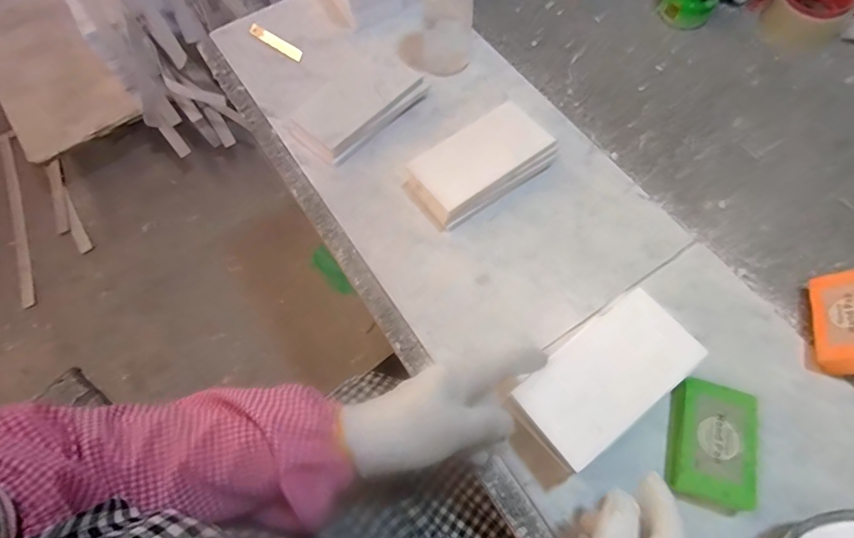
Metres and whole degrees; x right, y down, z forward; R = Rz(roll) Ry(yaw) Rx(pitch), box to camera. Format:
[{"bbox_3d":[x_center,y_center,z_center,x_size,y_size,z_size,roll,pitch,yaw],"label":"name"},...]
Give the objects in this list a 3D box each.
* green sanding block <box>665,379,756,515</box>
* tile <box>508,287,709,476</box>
[{"bbox_3d":[0.240,0.149,0.401,0.063,0.031,0.098,13,66,10],"label":"green sanding block"},{"bbox_3d":[0.144,0.085,0.375,0.149,0.010,0.076,-35,67,-13],"label":"tile"}]

